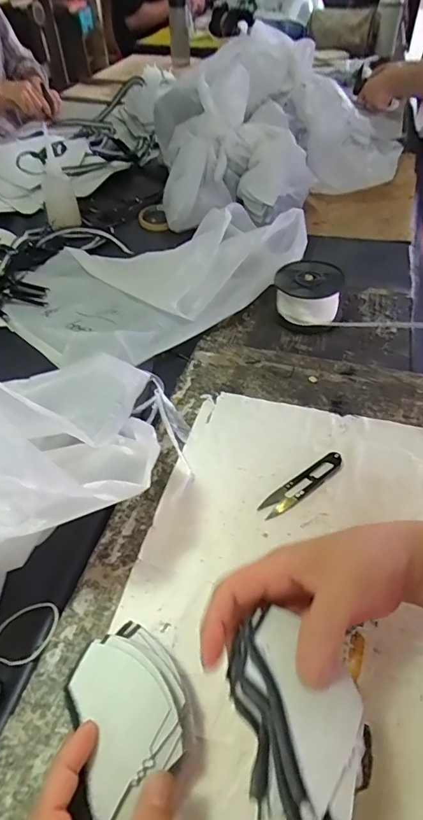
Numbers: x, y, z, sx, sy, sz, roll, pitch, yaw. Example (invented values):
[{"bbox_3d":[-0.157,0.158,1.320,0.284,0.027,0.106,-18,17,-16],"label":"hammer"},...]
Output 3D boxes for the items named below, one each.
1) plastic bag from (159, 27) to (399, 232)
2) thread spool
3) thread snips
[{"bbox_3d":[0.146,-0.570,0.911,0.512,0.235,0.355,-5,48,-3],"label":"plastic bag"},{"bbox_3d":[0.135,-0.162,0.637,0.089,0.056,0.094,-2,48,3],"label":"thread spool"},{"bbox_3d":[0.091,0.074,0.453,0.104,0.007,0.023,-32,53,-22],"label":"thread snips"}]

